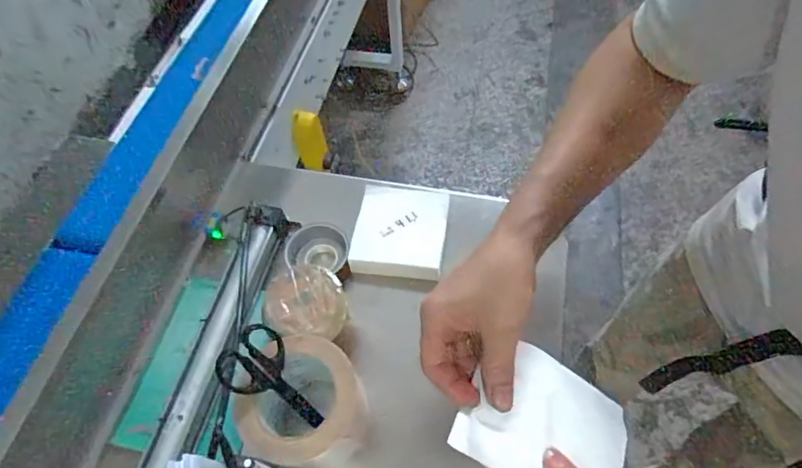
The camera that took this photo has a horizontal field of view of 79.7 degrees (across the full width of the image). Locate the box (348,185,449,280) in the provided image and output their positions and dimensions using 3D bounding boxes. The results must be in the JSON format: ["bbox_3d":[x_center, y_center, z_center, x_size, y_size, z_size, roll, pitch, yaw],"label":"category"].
[{"bbox_3d":[0.001,-0.008,0.634,0.112,0.043,0.120,6,61,7],"label":"box"}]

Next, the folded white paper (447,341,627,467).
[{"bbox_3d":[0.102,0.135,0.339,0.107,0.015,0.108,30,45,15],"label":"folded white paper"}]

